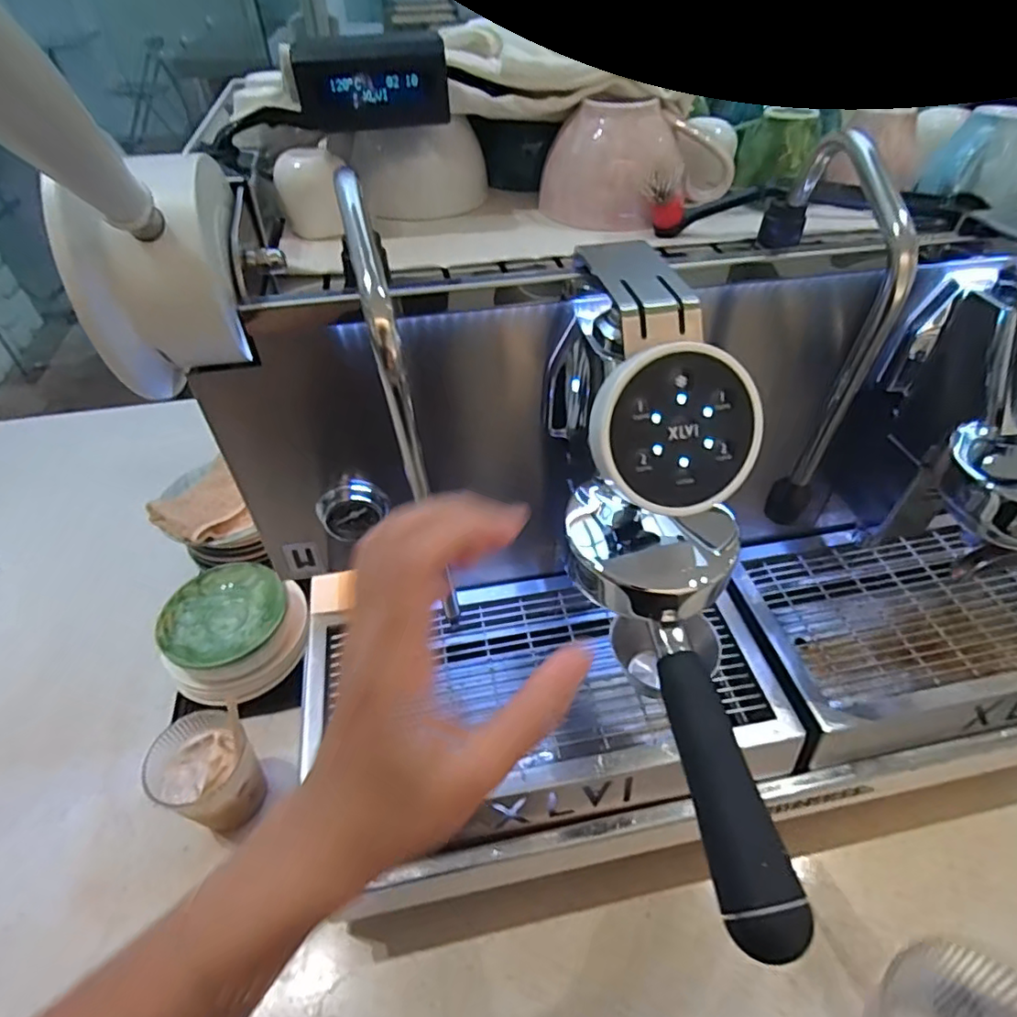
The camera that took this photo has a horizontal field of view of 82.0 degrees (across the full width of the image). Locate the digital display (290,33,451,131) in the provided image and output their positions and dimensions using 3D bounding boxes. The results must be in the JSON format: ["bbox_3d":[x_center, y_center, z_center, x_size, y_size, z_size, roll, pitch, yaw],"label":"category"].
[{"bbox_3d":[-0.079,-0.248,0.341,0.084,0.042,0.021,-11,46,-10],"label":"digital display"}]

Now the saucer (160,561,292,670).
[{"bbox_3d":[-0.282,0.104,0.583,0.114,0.020,0.112,0,45,0],"label":"saucer"}]

